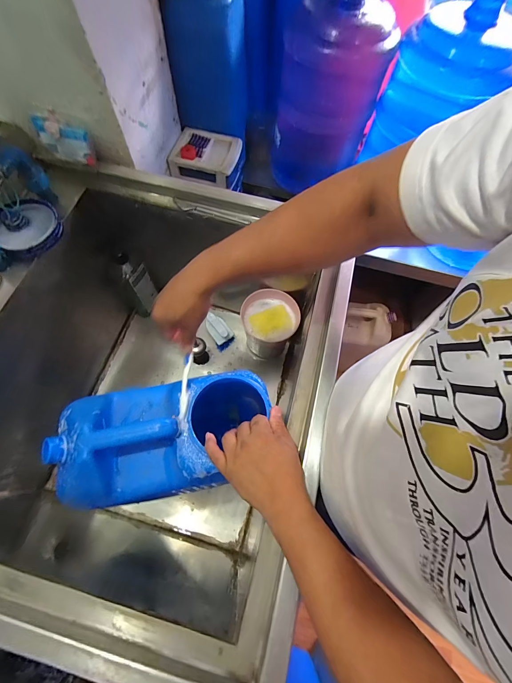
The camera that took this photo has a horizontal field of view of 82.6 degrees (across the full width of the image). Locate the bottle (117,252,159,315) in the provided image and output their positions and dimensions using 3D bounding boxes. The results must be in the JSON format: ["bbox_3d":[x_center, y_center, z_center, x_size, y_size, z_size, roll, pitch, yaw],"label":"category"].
[{"bbox_3d":[-0.321,-0.158,0.790,0.053,0.248,0.067,6,67,0],"label":"bottle"}]

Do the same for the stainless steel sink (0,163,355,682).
[{"bbox_3d":[-0.214,0.084,0.631,0.652,0.419,0.683,15,67,4],"label":"stainless steel sink"}]

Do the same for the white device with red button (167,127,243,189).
[{"bbox_3d":[-0.129,-0.482,0.767,0.168,0.063,0.138,17,67,4],"label":"white device with red button"}]

